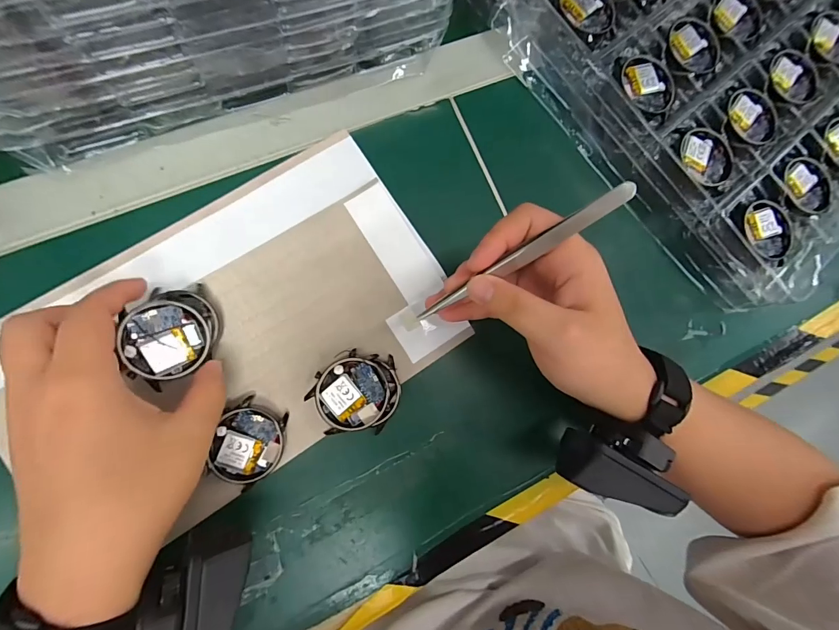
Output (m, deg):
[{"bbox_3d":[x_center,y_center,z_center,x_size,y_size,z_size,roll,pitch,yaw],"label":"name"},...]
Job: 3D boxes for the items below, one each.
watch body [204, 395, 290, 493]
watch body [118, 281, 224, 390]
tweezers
[{"bbox_3d":[-0.106,0.081,0.246,0.040,0.010,0.049,20,80,-6],"label":"watch body"},{"bbox_3d":[-0.146,0.010,0.234,0.056,0.012,0.049,-36,108,-41],"label":"watch body"},{"bbox_3d":[0.051,-0.030,0.207,0.124,0.006,0.009,-31,87,21],"label":"tweezers"}]

